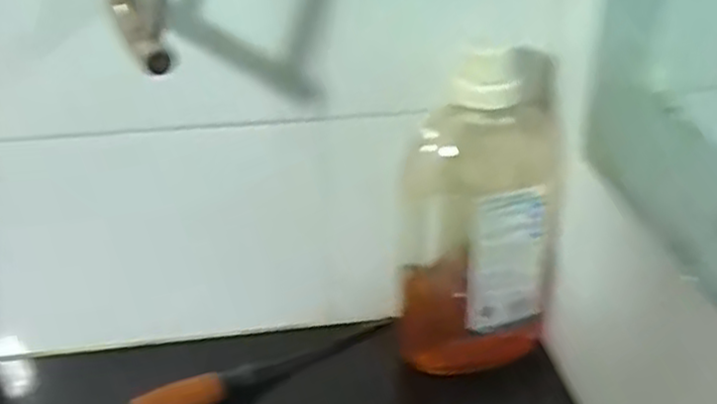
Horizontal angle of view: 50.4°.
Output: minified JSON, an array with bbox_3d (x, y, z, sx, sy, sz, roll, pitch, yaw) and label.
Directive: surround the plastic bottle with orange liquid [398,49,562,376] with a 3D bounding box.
[{"bbox_3d":[0.092,0.006,0.574,0.113,0.238,0.093,4,31,10],"label":"plastic bottle with orange liquid"}]

